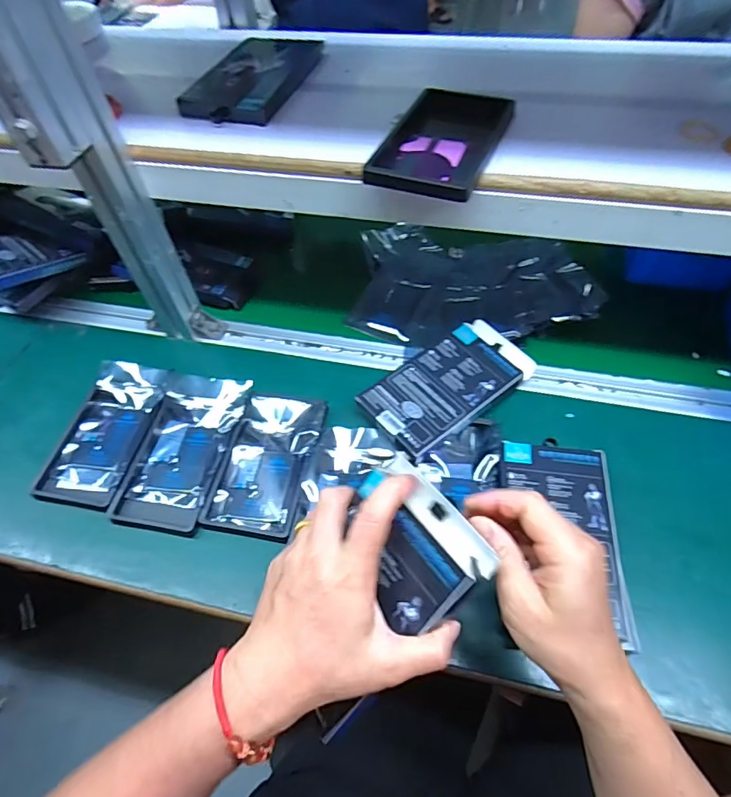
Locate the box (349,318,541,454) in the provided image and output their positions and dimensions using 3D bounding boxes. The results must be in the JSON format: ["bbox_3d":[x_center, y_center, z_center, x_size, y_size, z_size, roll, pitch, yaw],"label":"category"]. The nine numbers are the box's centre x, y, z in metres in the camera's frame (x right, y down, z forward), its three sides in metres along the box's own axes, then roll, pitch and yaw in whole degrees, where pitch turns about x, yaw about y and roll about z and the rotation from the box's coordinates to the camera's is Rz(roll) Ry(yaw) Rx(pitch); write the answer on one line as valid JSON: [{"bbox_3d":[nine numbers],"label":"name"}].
[{"bbox_3d":[0.091,-0.018,0.540,0.186,0.022,0.098,-34,59,-20],"label":"box"}]

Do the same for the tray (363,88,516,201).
[{"bbox_3d":[0.072,-0.231,0.438,0.091,0.014,0.156,19,57,16],"label":"tray"}]

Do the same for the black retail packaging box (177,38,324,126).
[{"bbox_3d":[-0.117,-0.351,0.532,0.090,0.021,0.183,13,56,13],"label":"black retail packaging box"}]

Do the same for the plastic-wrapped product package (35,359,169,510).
[{"bbox_3d":[-0.287,0.035,0.547,0.088,0.018,0.170,10,55,11],"label":"plastic-wrapped product package"}]

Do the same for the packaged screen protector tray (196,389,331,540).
[{"bbox_3d":[-0.101,0.063,0.516,0.091,0.017,0.160,9,55,10],"label":"packaged screen protector tray"}]

